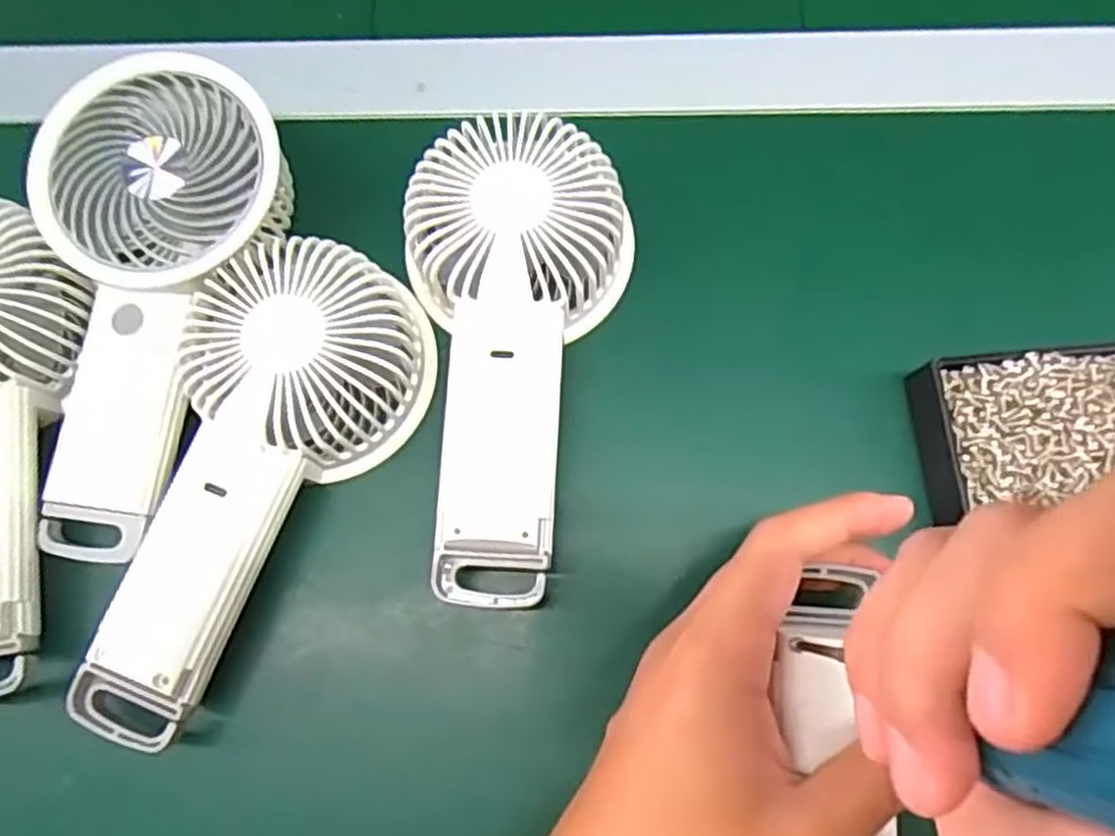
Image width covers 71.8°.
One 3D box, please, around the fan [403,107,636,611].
[{"bbox_3d":[-0.017,-0.023,0.281,0.077,0.041,0.174,5,75,3],"label":"fan"}]

